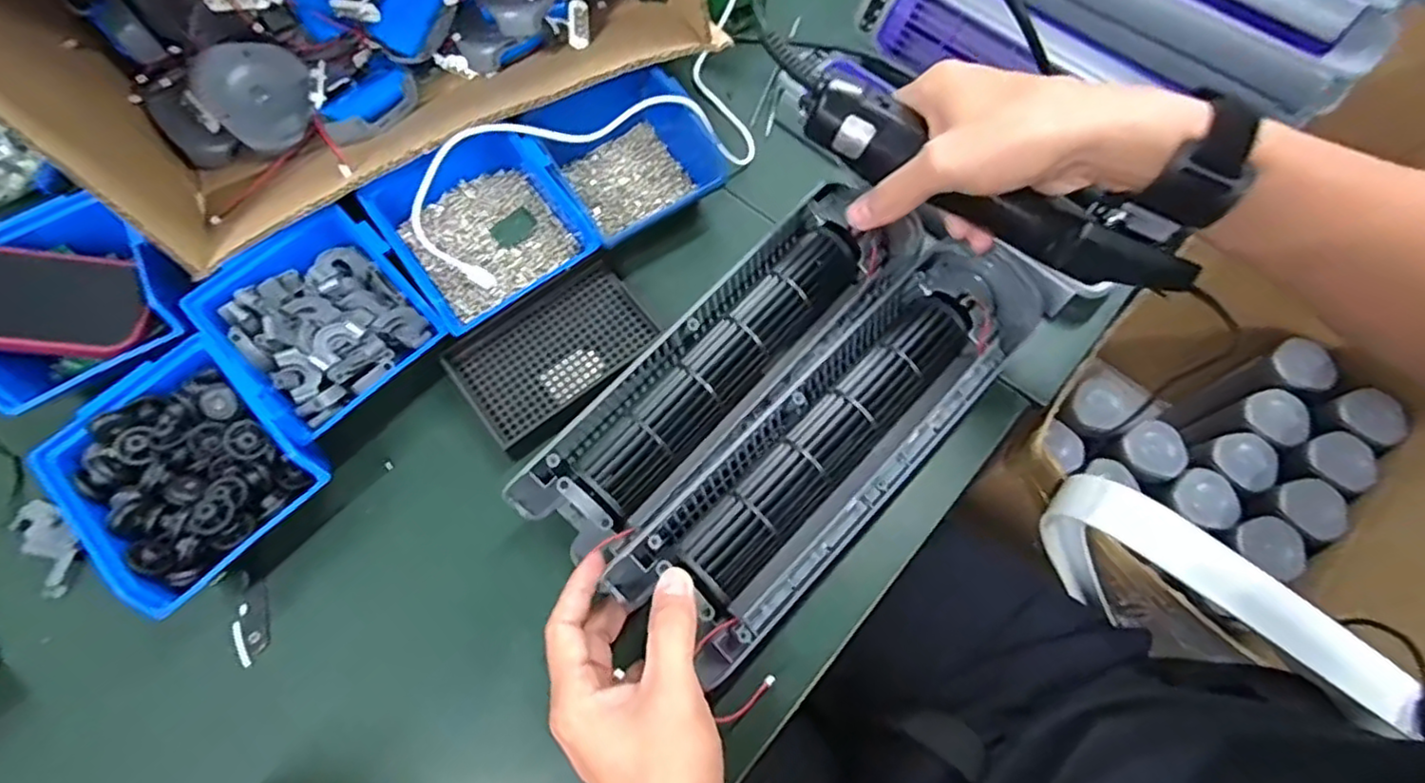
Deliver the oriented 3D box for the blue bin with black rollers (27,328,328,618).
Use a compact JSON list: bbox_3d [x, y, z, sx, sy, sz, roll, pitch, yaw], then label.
[{"bbox_3d":[-0.320,0.053,0.416,0.135,0.060,0.117,41,75,16],"label":"blue bin with black rollers"}]

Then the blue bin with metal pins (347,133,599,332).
[{"bbox_3d":[-0.162,-0.118,0.470,0.122,0.052,0.133,-30,71,-10],"label":"blue bin with metal pins"}]

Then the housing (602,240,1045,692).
[{"bbox_3d":[0.079,0.028,0.403,0.088,0.039,0.301,42,76,16],"label":"housing"}]

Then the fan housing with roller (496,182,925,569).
[{"bbox_3d":[0.008,-0.015,0.431,0.300,0.051,0.085,-43,73,-13],"label":"fan housing with roller"}]

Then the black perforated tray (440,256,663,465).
[{"bbox_3d":[-0.109,-0.028,0.463,0.132,0.010,0.094,-37,72,-12],"label":"black perforated tray"}]

